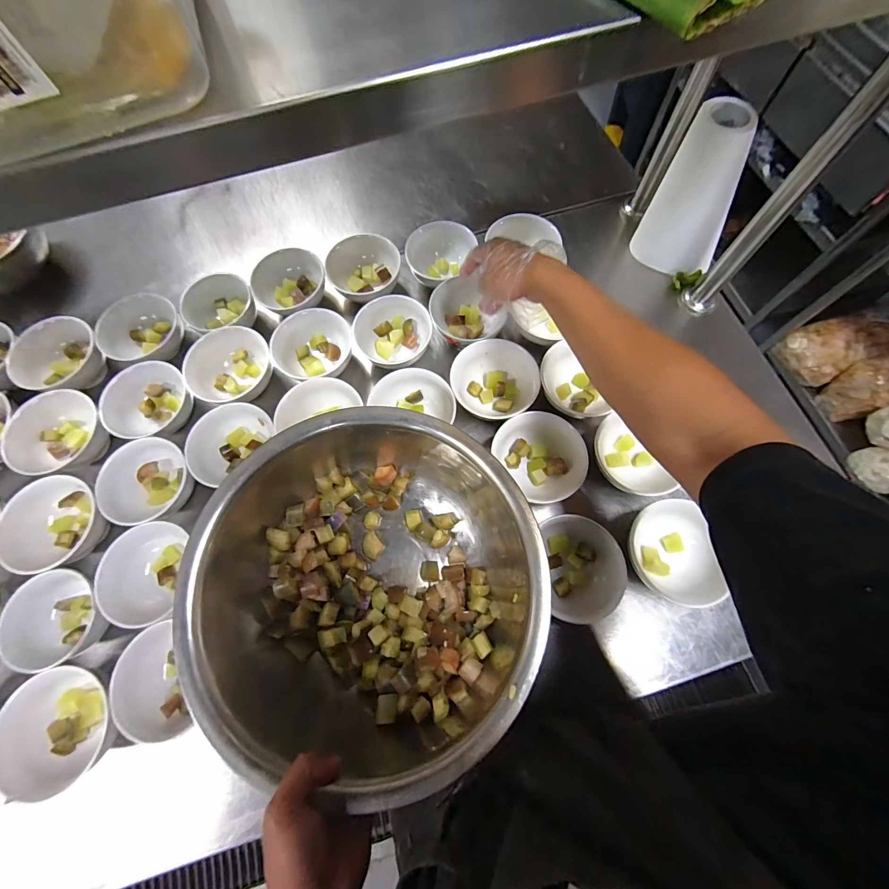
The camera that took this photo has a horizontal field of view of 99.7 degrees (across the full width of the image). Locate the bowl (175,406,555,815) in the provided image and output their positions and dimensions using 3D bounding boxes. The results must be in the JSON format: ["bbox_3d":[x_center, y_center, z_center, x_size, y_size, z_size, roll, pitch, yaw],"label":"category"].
[{"bbox_3d":[-0.074,0.133,0.394,0.326,0.112,0.309,0,69,1],"label":"bowl"}]

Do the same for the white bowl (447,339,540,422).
[{"bbox_3d":[0.072,-0.089,0.546,0.123,0.052,0.114,10,70,5],"label":"white bowl"}]

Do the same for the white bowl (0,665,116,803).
[{"bbox_3d":[-0.418,0.311,0.425,0.123,0.068,0.113,0,69,1],"label":"white bowl"}]

